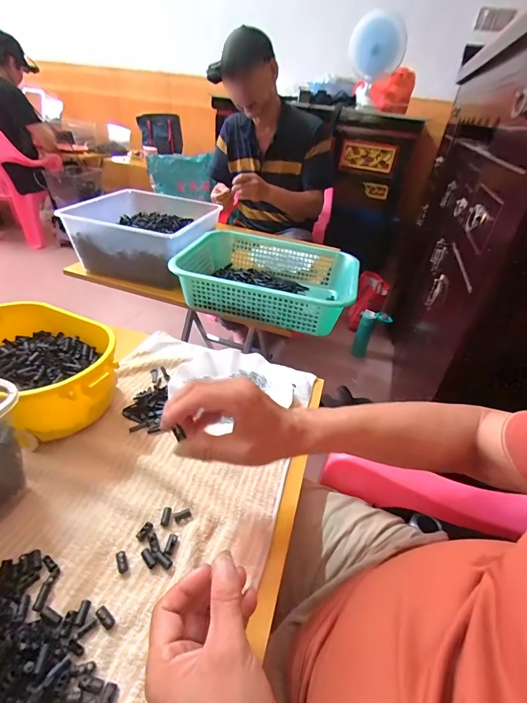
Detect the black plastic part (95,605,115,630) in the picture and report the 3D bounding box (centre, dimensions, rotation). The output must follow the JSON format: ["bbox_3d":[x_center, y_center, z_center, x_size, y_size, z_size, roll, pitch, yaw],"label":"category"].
[{"bbox_3d":[-0.140,0.237,0.312,0.020,0.005,0.009,29,42,28],"label":"black plastic part"}]

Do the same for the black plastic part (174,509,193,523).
[{"bbox_3d":[-0.090,0.184,0.393,0.018,0.005,0.009,-14,41,-26],"label":"black plastic part"}]

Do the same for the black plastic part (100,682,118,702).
[{"bbox_3d":[-0.120,0.267,0.269,0.009,0.004,0.018,8,36,3],"label":"black plastic part"}]

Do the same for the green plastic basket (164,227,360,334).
[{"bbox_3d":[0.009,-0.169,0.821,0.385,0.101,0.297,13,36,8],"label":"green plastic basket"}]

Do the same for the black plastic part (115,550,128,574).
[{"bbox_3d":[-0.141,0.210,0.350,0.009,0.004,0.022,-14,41,-26],"label":"black plastic part"}]

